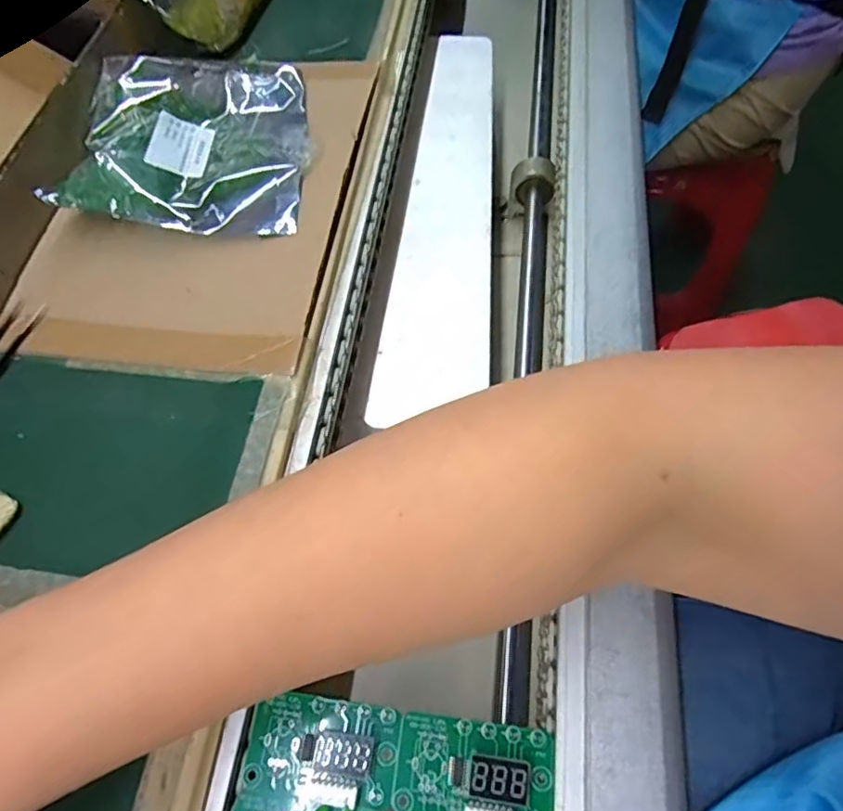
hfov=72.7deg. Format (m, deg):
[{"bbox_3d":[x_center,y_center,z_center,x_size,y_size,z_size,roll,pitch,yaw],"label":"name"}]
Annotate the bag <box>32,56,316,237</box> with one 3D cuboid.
[{"bbox_3d":[-0.144,-0.182,0.378,0.139,0.038,0.154,3,62,4],"label":"bag"}]

